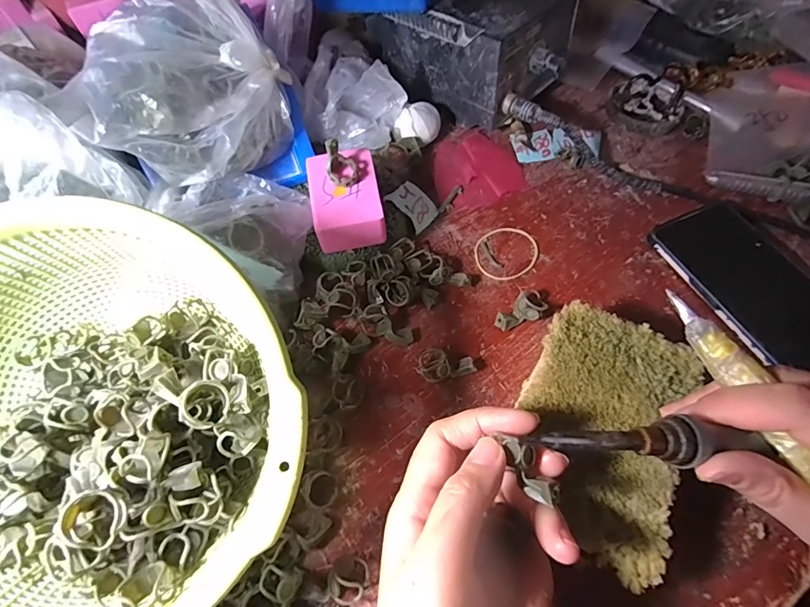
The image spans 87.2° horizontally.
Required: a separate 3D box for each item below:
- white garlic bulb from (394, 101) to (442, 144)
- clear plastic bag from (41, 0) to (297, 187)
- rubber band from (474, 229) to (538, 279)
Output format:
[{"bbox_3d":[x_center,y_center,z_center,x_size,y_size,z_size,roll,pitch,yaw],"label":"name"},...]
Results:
[{"bbox_3d":[0.013,-0.159,0.383,0.032,0.028,0.034,34,68,18],"label":"white garlic bulb"},{"bbox_3d":[-0.144,-0.138,0.285,0.136,0.081,0.085,-36,67,-16],"label":"clear plastic bag"},{"bbox_3d":[0.080,-0.041,0.337,0.052,0.004,0.046,-24,64,-11],"label":"rubber band"}]

